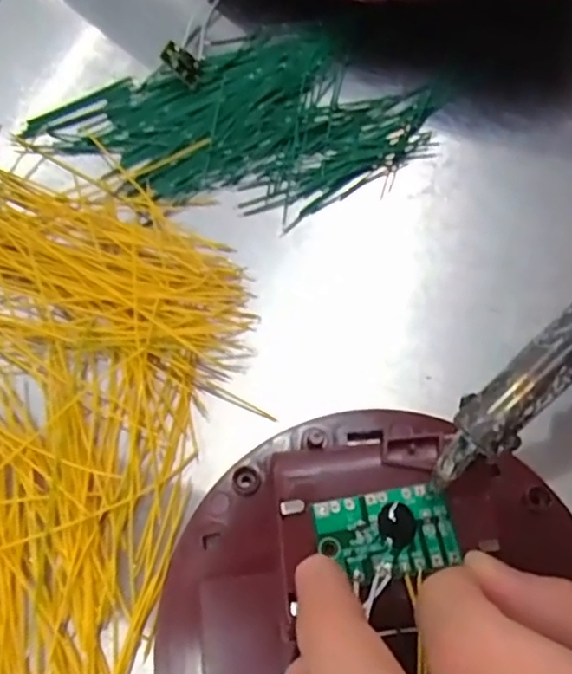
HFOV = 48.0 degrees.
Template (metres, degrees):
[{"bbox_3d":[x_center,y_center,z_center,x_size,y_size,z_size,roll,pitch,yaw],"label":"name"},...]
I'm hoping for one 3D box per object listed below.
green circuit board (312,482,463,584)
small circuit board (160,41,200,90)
[{"bbox_3d":[0.026,0.051,0.165,0.035,0.004,0.022,-10,68,-5],"label":"green circuit board"},{"bbox_3d":[-0.039,-0.104,0.244,0.017,0.004,0.010,41,82,-20],"label":"small circuit board"}]

